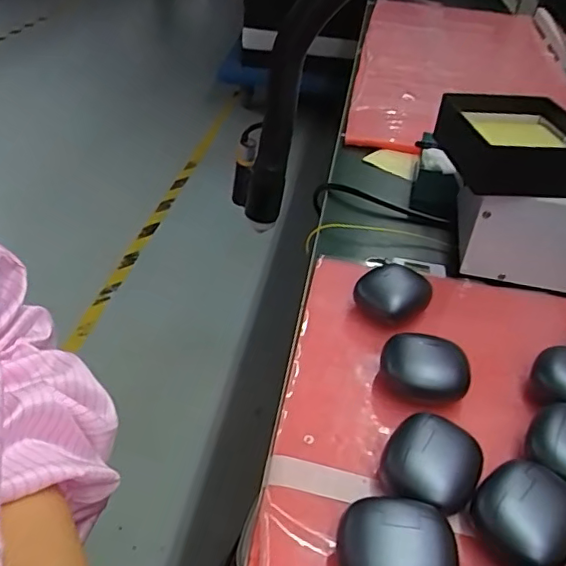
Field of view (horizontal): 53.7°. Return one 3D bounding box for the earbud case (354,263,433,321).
[{"bbox_3d":[0.085,0.011,0.430,0.046,0.030,0.044,-20,46,-30],"label":"earbud case"}]

